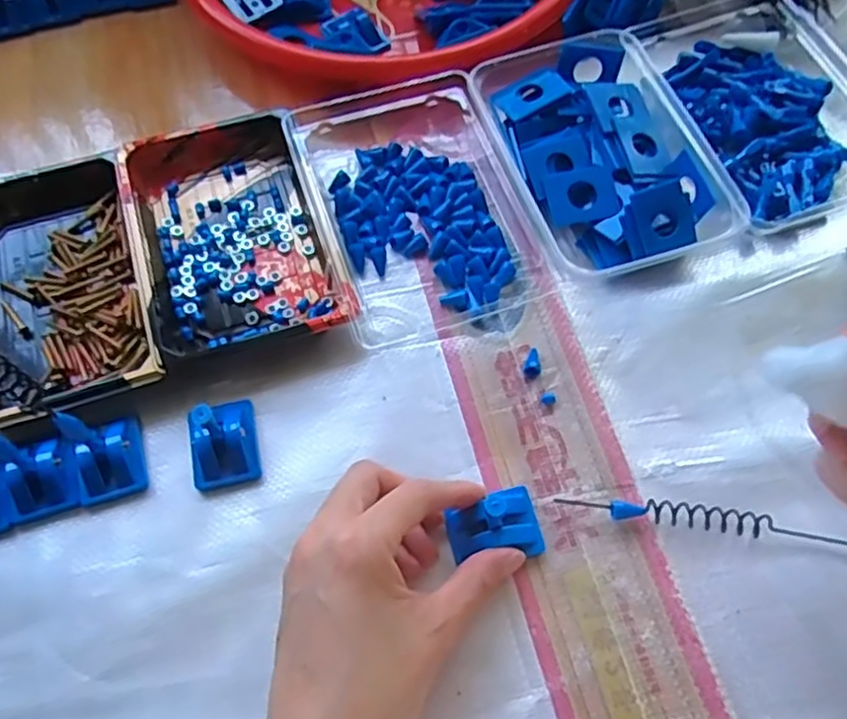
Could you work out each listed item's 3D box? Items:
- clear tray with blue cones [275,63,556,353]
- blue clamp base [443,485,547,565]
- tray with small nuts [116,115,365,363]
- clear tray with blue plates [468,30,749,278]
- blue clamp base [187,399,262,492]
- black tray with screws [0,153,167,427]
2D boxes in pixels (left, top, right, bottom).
[{"bbox_3d":[-0.008,-0.098,0.421,0.114,0.029,0.167,-19,65,-7],"label":"clear tray with blue cones"},{"bbox_3d":[0.035,0.082,0.343,0.045,0.016,0.033,-18,65,-7],"label":"blue clamp base"},{"bbox_3d":[-0.113,-0.073,0.415,0.103,0.025,0.163,-19,65,-7],"label":"tray with small nuts"},{"bbox_3d":[0.104,-0.123,0.425,0.108,0.036,0.156,-18,65,-7],"label":"clear tray with blue plates"},{"bbox_3d":[-0.105,0.038,0.357,0.033,0.043,0.042,-12,64,-4],"label":"blue clamp base"},{"bbox_3d":[-0.214,-0.040,0.403,0.109,0.023,0.158,-19,65,-7],"label":"black tray with screws"}]

